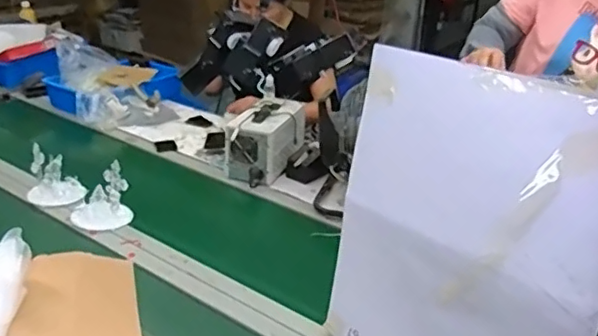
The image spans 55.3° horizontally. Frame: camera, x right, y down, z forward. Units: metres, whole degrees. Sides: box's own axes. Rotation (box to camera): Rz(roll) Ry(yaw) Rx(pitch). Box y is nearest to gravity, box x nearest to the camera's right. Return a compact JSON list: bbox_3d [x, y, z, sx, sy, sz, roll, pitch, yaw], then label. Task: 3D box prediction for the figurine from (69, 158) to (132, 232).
[{"bbox_3d":[-0.440,0.063,1.262,0.128,0.107,0.116,-8,28,-20],"label":"figurine"}]

